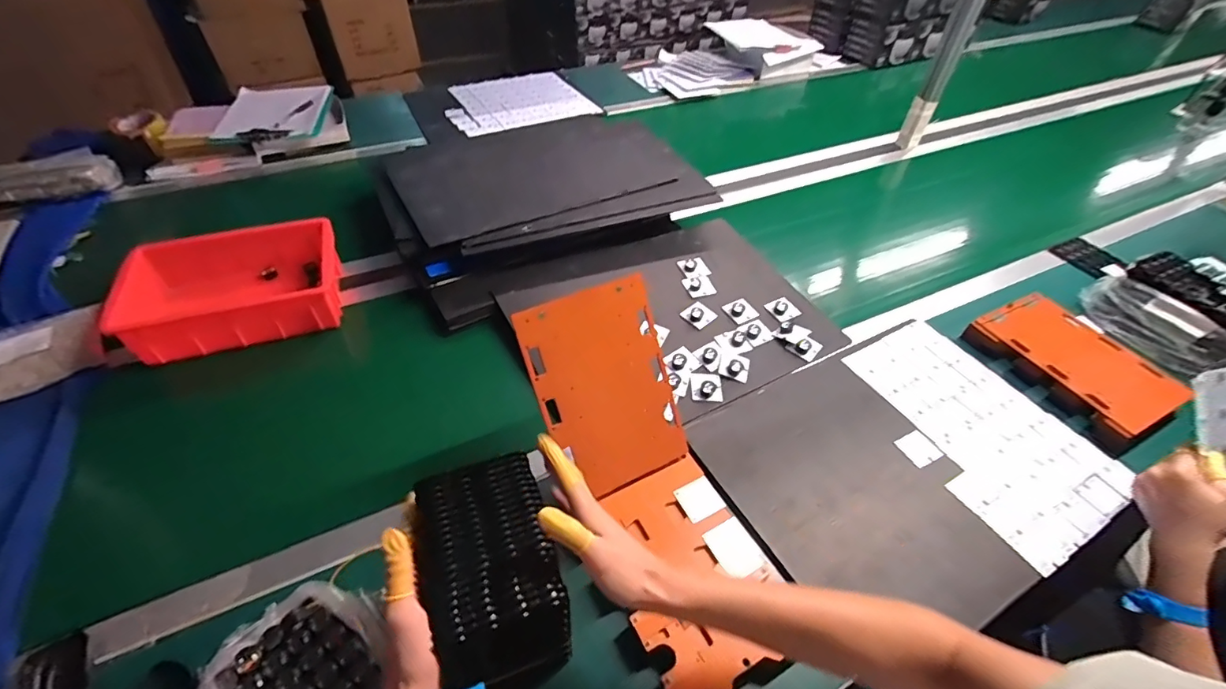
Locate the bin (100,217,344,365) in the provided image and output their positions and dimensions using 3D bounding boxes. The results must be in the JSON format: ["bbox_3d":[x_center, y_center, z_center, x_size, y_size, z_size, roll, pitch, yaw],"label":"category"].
[{"bbox_3d":[-0.608,-0.096,0.852,0.296,0.087,0.215,-14,49,-14],"label":"bin"}]

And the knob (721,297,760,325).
[{"bbox_3d":[0.218,-0.062,0.886,0.046,0.023,0.048,-22,52,-21],"label":"knob"}]

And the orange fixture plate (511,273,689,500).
[{"bbox_3d":[-0.006,0.051,0.611,0.158,0.231,0.011,-20,10,-22],"label":"orange fixture plate"}]

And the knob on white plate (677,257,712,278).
[{"bbox_3d":[0.148,-0.142,0.945,0.047,0.014,0.053,-13,49,-14],"label":"knob on white plate"}]

